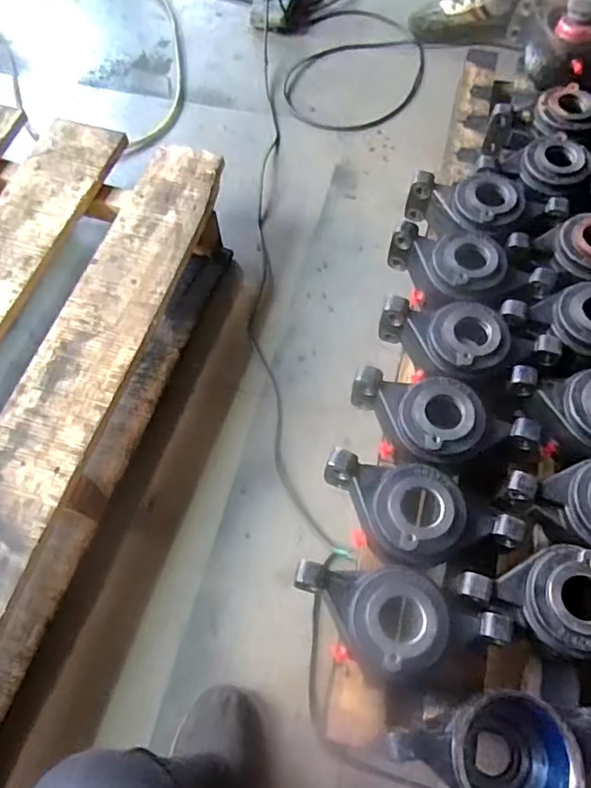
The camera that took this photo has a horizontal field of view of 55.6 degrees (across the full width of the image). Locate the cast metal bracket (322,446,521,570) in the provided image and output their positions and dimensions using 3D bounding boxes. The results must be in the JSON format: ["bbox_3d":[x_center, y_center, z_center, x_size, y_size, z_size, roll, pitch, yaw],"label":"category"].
[{"bbox_3d":[0.139,0.144,0.645,0.228,0.063,0.112,13,65,7],"label":"cast metal bracket"}]

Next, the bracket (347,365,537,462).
[{"bbox_3d":[0.178,0.039,0.694,0.224,0.068,0.110,9,65,5],"label":"bracket"}]

